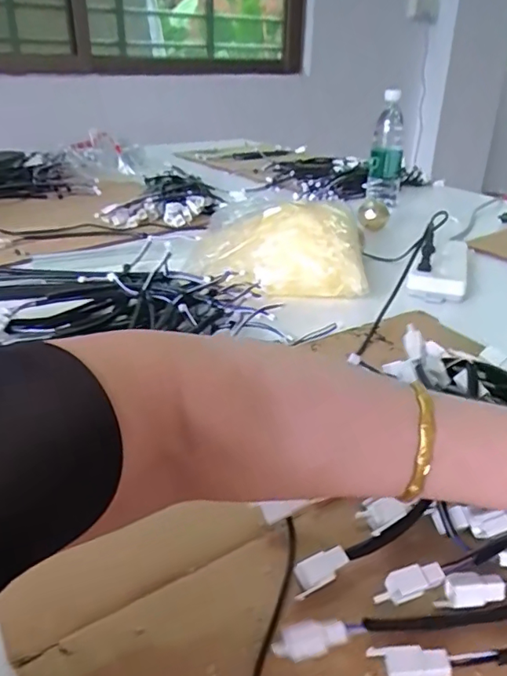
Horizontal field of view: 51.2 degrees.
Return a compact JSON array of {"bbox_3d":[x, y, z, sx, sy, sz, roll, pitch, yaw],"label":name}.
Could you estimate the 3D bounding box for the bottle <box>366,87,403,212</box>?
[{"bbox_3d":[0.280,-0.387,1.106,0.068,0.219,0.062,7,29,11],"label":"bottle"}]

